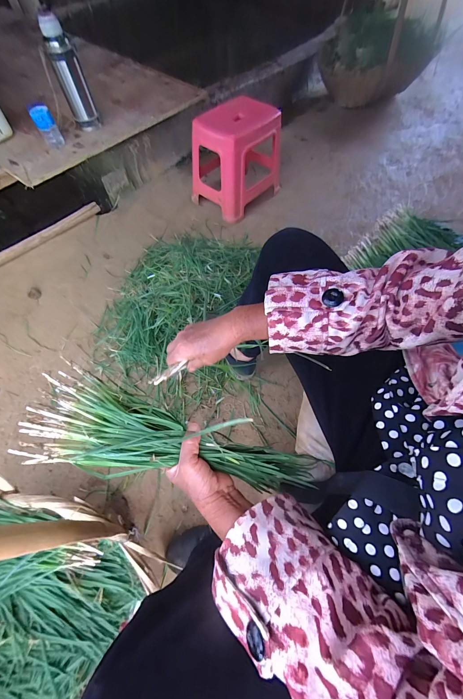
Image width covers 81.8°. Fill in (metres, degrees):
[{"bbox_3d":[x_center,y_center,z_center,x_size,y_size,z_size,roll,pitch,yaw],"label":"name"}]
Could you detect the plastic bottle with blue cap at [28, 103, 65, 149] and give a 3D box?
[{"bbox_3d":[-0.686,-0.830,0.994,0.074,0.110,0.083,-25,68,-15],"label":"plastic bottle with blue cap"}]

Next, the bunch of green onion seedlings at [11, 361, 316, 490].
[{"bbox_3d":[-0.067,0.134,0.388,0.402,0.037,0.122,17,62,-8],"label":"bunch of green onion seedlings"}]

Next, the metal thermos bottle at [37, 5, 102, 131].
[{"bbox_3d":[-0.582,-0.990,0.969,0.093,0.293,0.088,-21,64,-12],"label":"metal thermos bottle"}]

